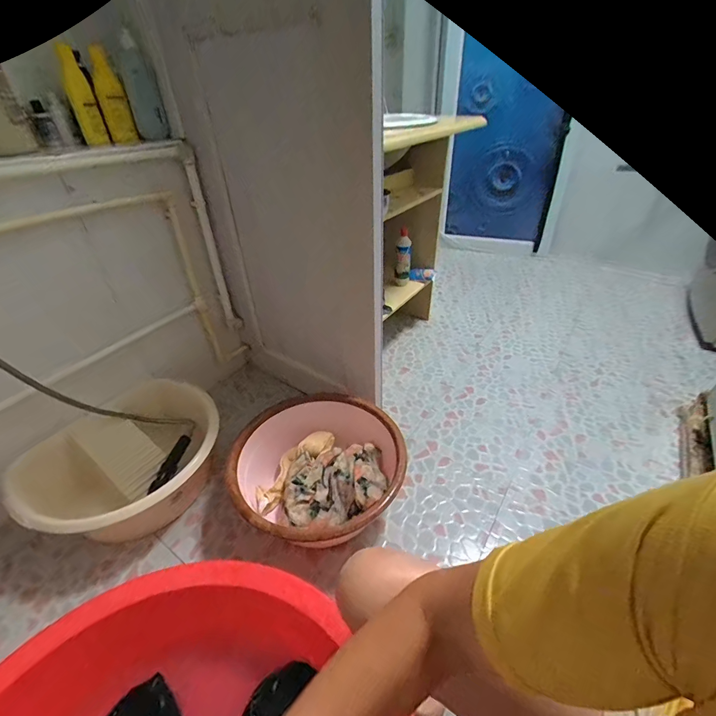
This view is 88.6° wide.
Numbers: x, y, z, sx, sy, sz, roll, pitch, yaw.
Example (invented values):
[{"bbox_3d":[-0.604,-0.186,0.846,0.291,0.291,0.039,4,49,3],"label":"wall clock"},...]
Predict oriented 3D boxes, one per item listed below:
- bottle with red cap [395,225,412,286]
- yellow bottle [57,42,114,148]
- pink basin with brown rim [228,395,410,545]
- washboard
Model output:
[{"bbox_3d":[0.175,-0.382,1.399,0.058,0.228,0.043,3,36,6],"label":"bottle with red cap"},{"bbox_3d":[-0.625,-0.591,0.829,0.048,0.180,0.062,-23,41,-27],"label":"yellow bottle"},{"bbox_3d":[-0.068,0.276,0.901,0.433,0.184,0.370,-24,41,-28],"label":"pink basin with brown rim"},{"bbox_3d":[-0.587,0.230,0.921,0.227,0.017,0.124,52,41,-5],"label":"washboard"}]

